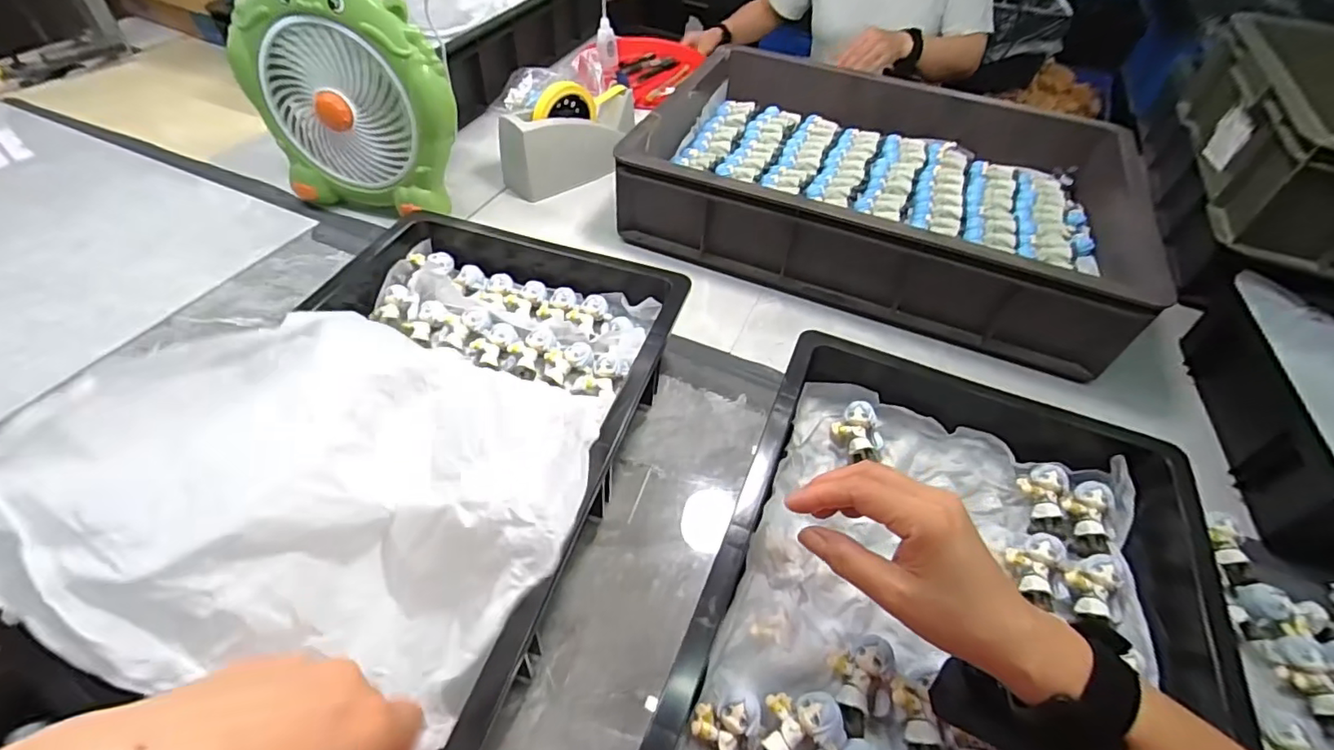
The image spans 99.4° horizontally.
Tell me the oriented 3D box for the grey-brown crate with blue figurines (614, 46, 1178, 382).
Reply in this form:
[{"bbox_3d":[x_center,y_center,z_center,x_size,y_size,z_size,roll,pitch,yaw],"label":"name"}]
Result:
[{"bbox_3d":[0.254,-0.229,0.699,0.539,0.123,0.357,24,51,16],"label":"grey-brown crate with blue figurines"}]

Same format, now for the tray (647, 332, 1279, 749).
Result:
[{"bbox_3d":[0.174,0.164,0.361,0.297,0.074,0.445,19,50,12],"label":"tray"}]

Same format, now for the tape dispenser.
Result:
[{"bbox_3d":[-0.127,-0.327,0.771,0.196,0.110,0.067,-28,56,-26],"label":"tape dispenser"}]

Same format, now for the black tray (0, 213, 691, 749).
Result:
[{"bbox_3d":[-0.169,0.017,0.419,0.274,0.079,0.427,16,34,6],"label":"black tray"}]

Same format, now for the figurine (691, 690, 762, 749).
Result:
[{"bbox_3d":[0.031,0.216,0.328,0.036,0.029,0.056,14,49,8],"label":"figurine"}]

